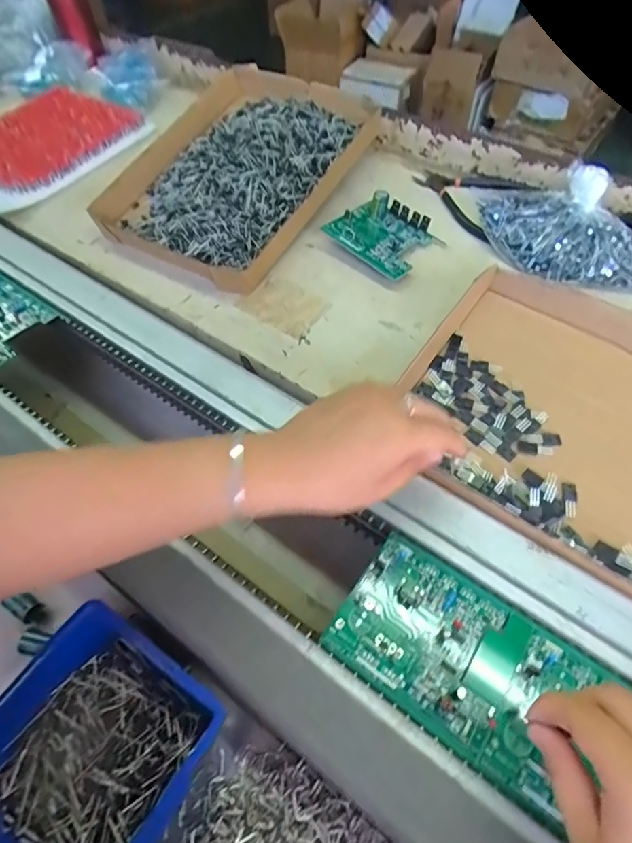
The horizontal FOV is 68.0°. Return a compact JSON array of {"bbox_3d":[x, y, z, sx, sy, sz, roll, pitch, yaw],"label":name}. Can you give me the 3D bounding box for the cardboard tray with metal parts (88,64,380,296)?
[{"bbox_3d":[-0.096,-0.312,0.577,0.243,0.033,0.309,29,73,19],"label":"cardboard tray with metal parts"}]

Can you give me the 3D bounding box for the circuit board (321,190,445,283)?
[{"bbox_3d":[0.074,-0.208,0.522,0.107,0.041,0.091,34,55,23],"label":"circuit board"}]

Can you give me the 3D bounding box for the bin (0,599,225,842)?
[{"bbox_3d":[-0.140,0.202,0.275,0.120,0.058,0.141,31,55,21],"label":"bin"}]

